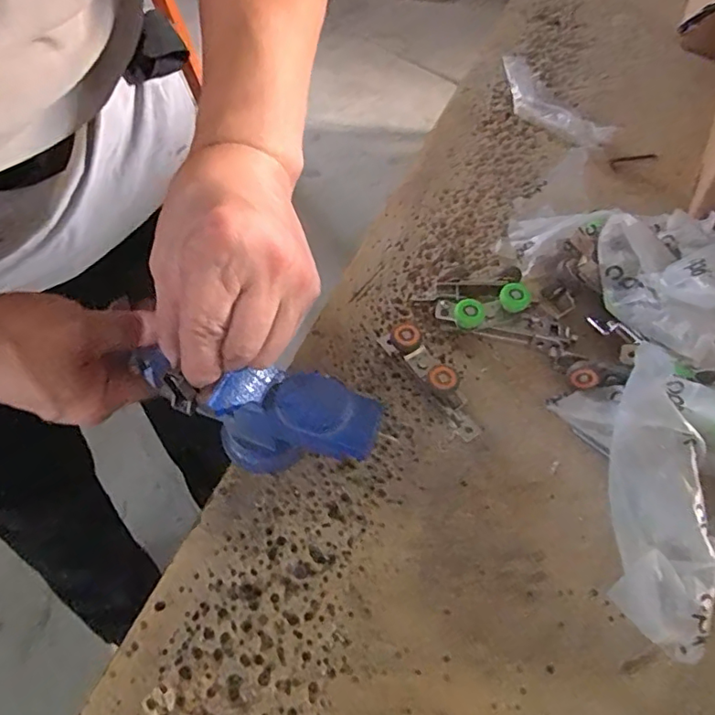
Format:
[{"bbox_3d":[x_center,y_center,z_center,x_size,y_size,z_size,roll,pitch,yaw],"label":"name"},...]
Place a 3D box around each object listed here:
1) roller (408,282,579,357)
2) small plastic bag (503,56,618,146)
[{"bbox_3d":[0.105,-0.037,0.414,0.116,0.035,0.048,12,57,6],"label":"roller"},{"bbox_3d":[0.197,-0.272,0.580,0.058,0.023,0.166,-26,61,-17],"label":"small plastic bag"}]

